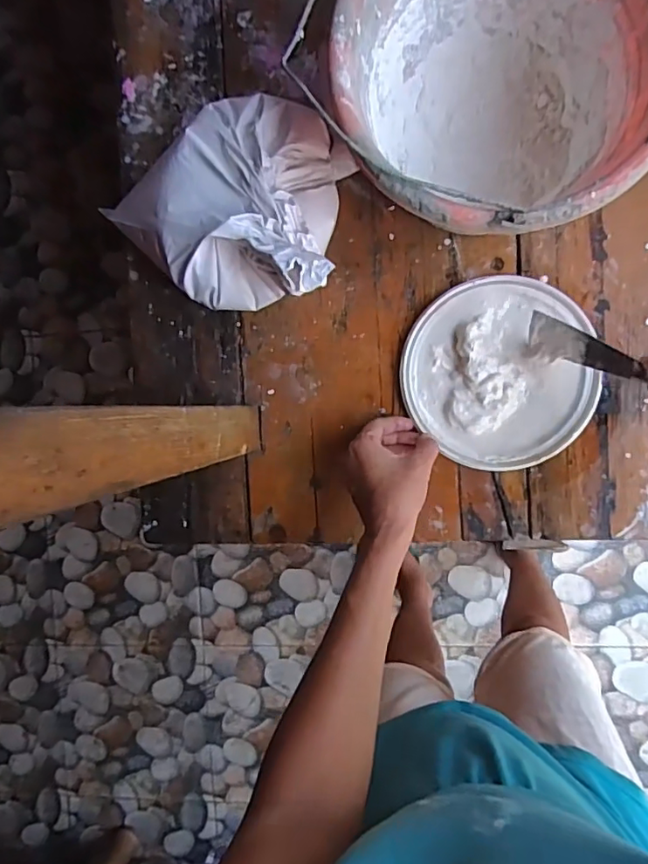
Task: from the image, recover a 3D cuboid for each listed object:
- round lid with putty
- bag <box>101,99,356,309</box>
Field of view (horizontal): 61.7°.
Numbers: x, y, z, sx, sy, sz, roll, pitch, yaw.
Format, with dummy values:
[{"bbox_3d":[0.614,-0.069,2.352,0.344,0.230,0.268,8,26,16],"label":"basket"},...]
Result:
[{"bbox_3d":[0.163,-0.054,0.509,0.169,0.017,0.173,0,94,6],"label":"round lid with putty"},{"bbox_3d":[-0.070,-0.196,0.480,0.214,0.129,0.174,39,98,5],"label":"bag"}]

